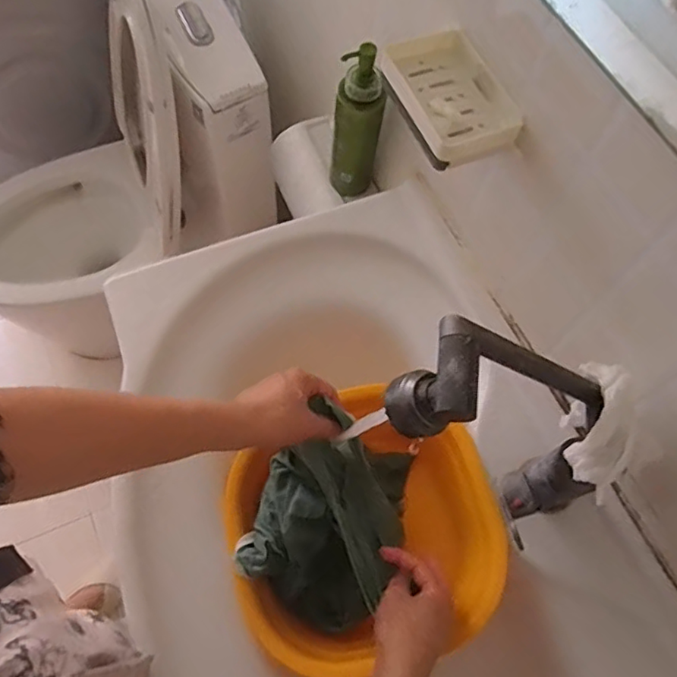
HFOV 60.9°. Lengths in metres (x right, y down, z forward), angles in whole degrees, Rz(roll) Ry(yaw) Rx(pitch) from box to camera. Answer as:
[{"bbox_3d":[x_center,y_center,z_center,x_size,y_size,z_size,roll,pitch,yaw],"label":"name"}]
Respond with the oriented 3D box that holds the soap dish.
[{"bbox_3d":[0.103,-0.237,0.555,0.090,0.031,0.152,-19,65,-11],"label":"soap dish"}]

